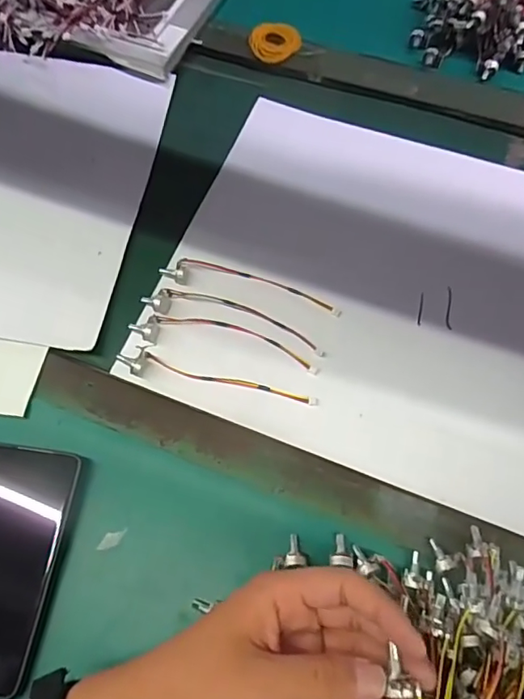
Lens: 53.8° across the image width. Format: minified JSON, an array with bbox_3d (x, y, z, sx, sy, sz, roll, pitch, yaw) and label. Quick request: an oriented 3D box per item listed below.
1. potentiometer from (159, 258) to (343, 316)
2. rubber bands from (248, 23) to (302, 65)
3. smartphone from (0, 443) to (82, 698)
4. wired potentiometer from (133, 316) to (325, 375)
[{"bbox_3d":[-0.011,-0.062,0.487,0.174,0.016,0.026,12,67,8],"label":"potentiometer"},{"bbox_3d":[0.016,-0.363,0.612,0.059,0.011,0.056,4,66,4],"label":"rubber bands"},{"bbox_3d":[-0.191,0.154,0.379,0.078,0.009,0.164,7,66,6],"label":"smartphone"},{"bbox_3d":[-0.034,-0.010,0.465,0.174,0.010,0.033,11,67,7],"label":"wired potentiometer"}]

